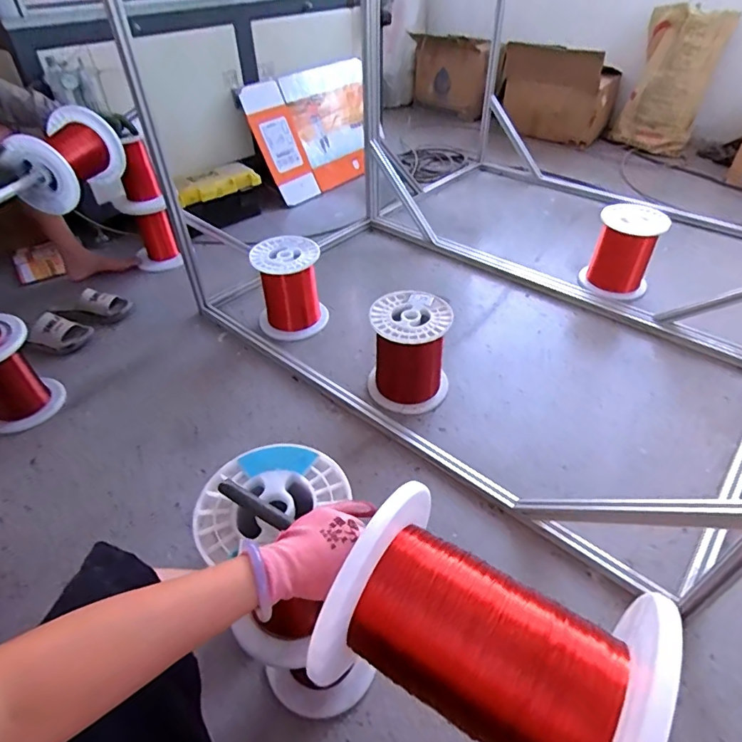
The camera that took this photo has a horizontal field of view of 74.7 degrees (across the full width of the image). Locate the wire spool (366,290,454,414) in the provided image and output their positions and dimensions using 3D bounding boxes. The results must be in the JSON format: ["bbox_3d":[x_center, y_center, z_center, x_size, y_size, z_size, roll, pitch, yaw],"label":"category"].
[{"bbox_3d":[0.097,-0.046,1.241,0.207,0.232,0.212,3,45,5],"label":"wire spool"}]

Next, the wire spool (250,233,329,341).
[{"bbox_3d":[-0.247,-0.247,1.468,0.201,0.251,0.203,-11,45,-9],"label":"wire spool"}]

